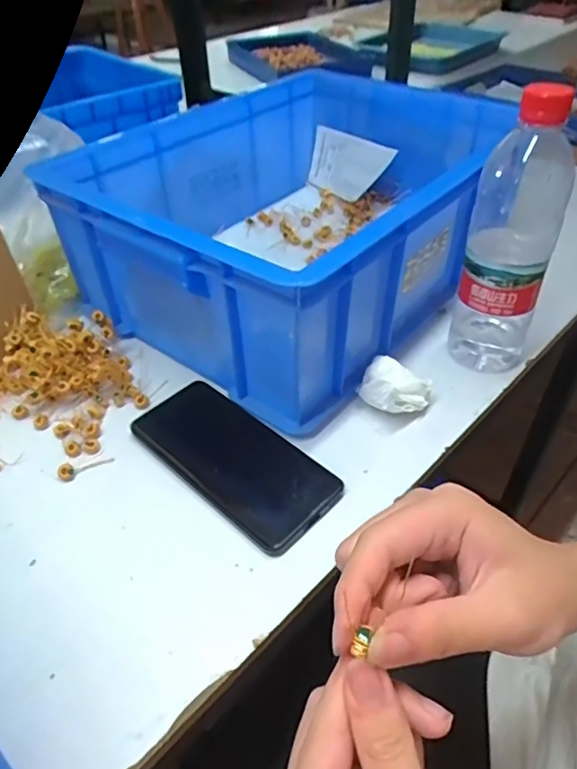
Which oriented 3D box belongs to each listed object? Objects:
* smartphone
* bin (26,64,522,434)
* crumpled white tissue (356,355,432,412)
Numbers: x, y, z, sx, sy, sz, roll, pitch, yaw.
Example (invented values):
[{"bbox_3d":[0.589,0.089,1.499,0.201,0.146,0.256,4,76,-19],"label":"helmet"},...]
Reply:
[{"bbox_3d":[-0.042,0.055,0.416,0.164,0.008,0.078,31,51,30],"label":"smartphone"},{"bbox_3d":[0.012,-0.167,0.548,0.292,0.149,0.388,27,50,27],"label":"bin"},{"bbox_3d":[0.085,0.007,0.446,0.051,0.038,0.033,21,47,22],"label":"crumpled white tissue"}]

